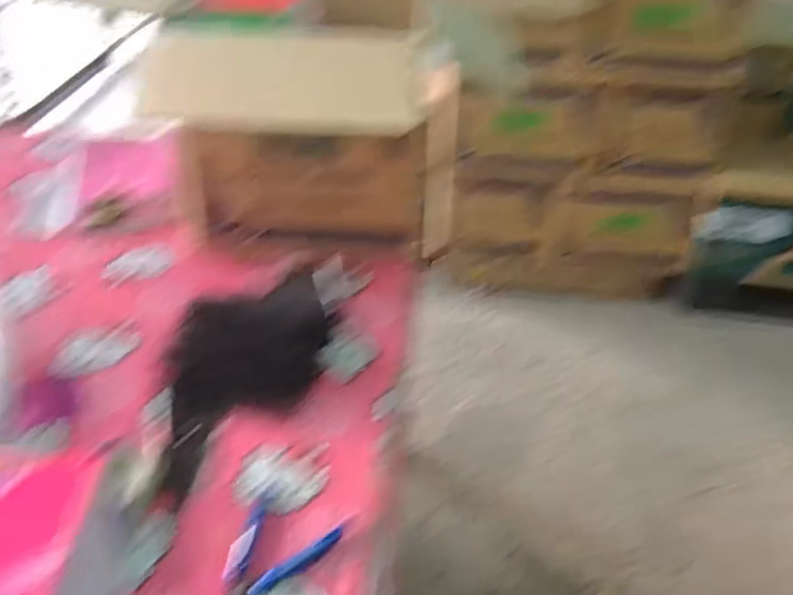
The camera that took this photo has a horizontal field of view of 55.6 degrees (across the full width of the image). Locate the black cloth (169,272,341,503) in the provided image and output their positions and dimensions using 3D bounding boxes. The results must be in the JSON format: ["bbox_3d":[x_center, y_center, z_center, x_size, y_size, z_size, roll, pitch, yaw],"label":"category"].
[{"bbox_3d":[-0.162,0.056,0.803,0.147,0.045,0.319,24,42,26],"label":"black cloth"}]

